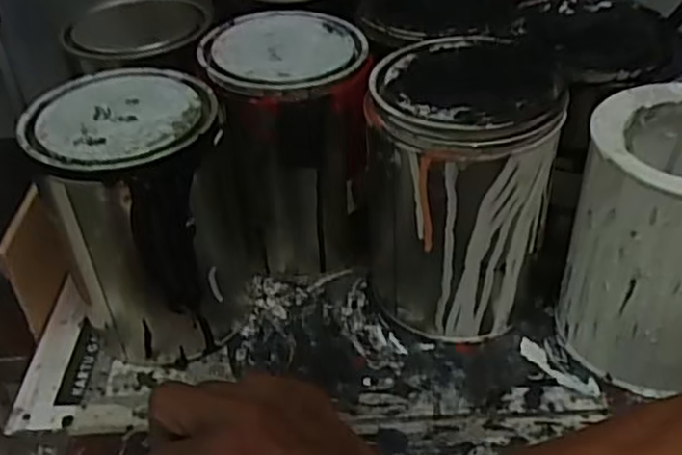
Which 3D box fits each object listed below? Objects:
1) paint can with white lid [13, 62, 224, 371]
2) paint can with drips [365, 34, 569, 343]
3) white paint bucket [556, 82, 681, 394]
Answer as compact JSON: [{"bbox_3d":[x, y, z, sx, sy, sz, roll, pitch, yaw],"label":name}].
[{"bbox_3d":[-0.118,-0.005,0.434,0.101,0.150,0.107,-6,39,-4],"label":"paint can with white lid"},{"bbox_3d":[0.069,-0.019,0.435,0.100,0.163,0.099,-1,39,1],"label":"paint can with drips"},{"bbox_3d":[0.189,0.005,0.405,0.100,0.137,0.113,21,44,26],"label":"white paint bucket"}]

